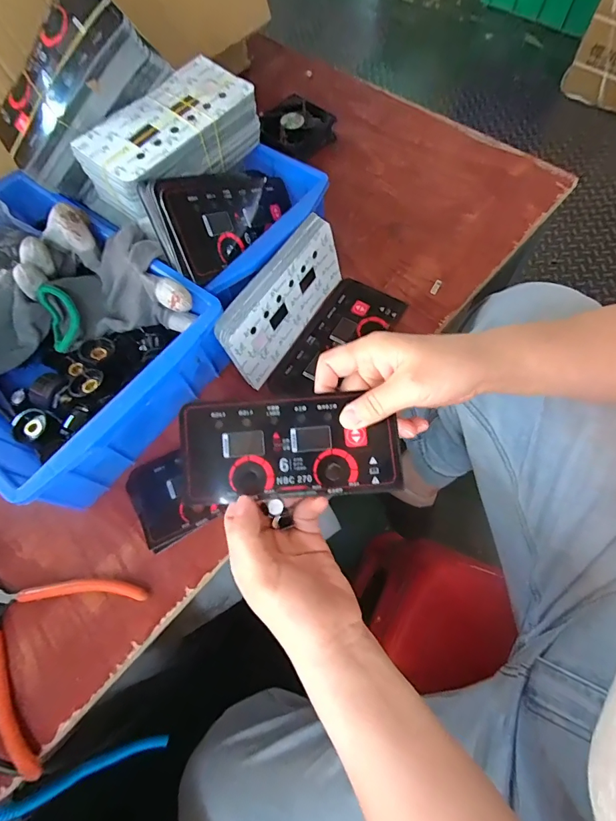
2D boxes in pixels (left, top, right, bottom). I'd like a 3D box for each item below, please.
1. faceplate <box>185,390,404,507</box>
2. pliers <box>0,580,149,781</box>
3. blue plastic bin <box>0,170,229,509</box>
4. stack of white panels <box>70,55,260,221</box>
[{"bbox_3d":[-0.012,0.025,0.287,0.150,0.007,0.073,-4,84,-2],"label":"faceplate"},{"bbox_3d":[-0.204,0.171,0.304,0.115,0.010,0.125,24,71,14],"label":"pliers"},{"bbox_3d":[-0.235,-0.076,0.365,0.287,0.087,0.202,37,74,18],"label":"blue plastic bin"},{"bbox_3d":[-0.120,-0.244,0.367,0.076,0.050,0.153,38,75,18],"label":"stack of white panels"}]

